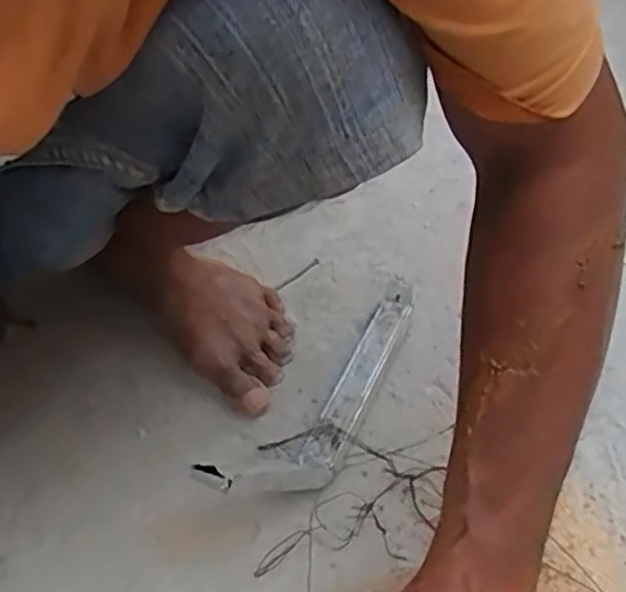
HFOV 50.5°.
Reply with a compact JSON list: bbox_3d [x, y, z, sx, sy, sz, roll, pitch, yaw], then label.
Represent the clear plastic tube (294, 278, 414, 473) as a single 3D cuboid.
[{"bbox_3d":[0.039,0.060,0.524,0.033,0.022,0.177,20,55,17],"label":"clear plastic tube"}]

